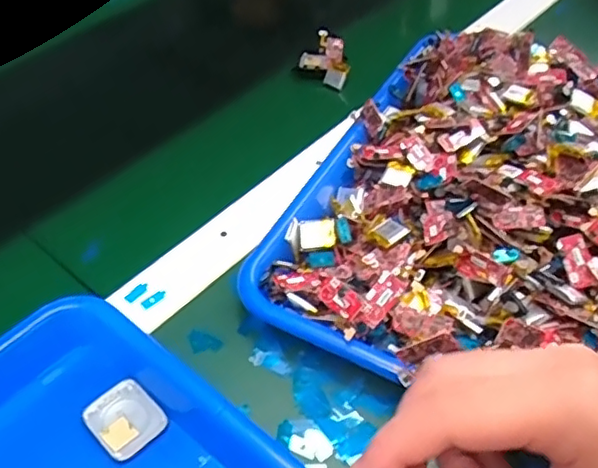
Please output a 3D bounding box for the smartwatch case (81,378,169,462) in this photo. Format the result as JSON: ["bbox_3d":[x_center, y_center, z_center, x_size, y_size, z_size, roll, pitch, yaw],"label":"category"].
[{"bbox_3d":[-0.092,0.098,0.321,0.033,0.005,0.038,-36,57,-26],"label":"smartwatch case"}]

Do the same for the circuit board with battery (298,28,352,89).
[{"bbox_3d":[0.022,-0.157,0.545,0.042,0.027,0.050,-1,49,1],"label":"circuit board with battery"}]

